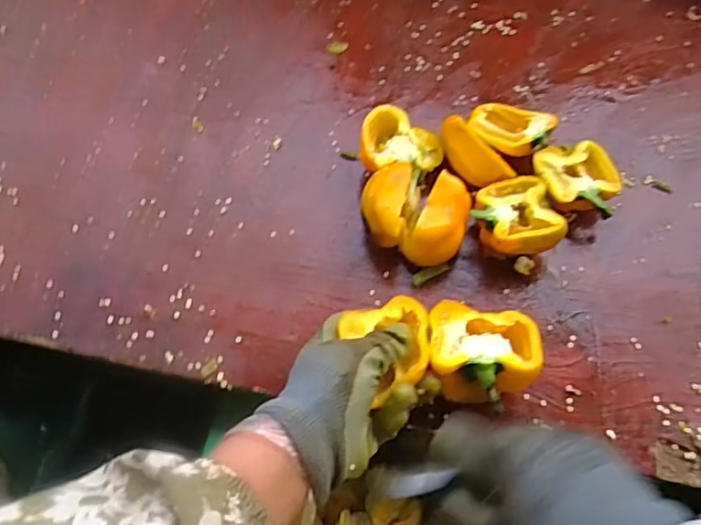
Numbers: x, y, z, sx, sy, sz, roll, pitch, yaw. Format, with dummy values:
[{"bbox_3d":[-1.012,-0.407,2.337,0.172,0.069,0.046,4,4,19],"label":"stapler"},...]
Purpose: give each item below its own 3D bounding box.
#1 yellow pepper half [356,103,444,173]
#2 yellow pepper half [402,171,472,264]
[{"bbox_3d":[0.045,-0.099,0.512,0.070,0.045,0.066,-1,62,1],"label":"yellow pepper half"},{"bbox_3d":[0.072,-0.026,0.469,0.043,0.055,0.072,36,68,19],"label":"yellow pepper half"}]

